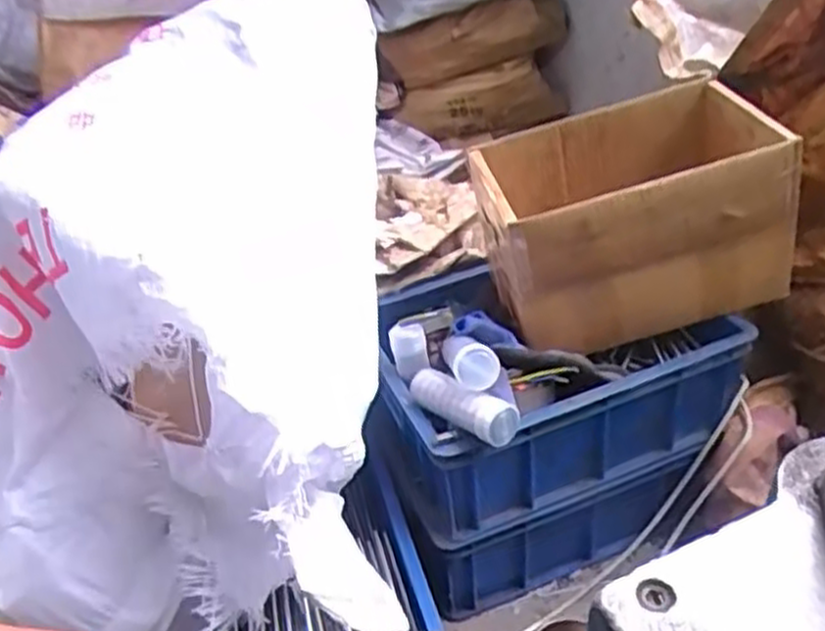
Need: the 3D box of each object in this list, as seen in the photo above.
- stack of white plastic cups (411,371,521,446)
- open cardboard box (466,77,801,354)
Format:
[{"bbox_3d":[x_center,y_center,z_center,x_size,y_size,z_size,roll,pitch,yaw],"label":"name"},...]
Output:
[{"bbox_3d":[0.049,0.085,0.799,0.035,0.043,0.132,-31,42,-30],"label":"stack of white plastic cups"},{"bbox_3d":[0.246,-0.116,0.916,0.310,0.204,0.211,-10,35,-6],"label":"open cardboard box"}]

